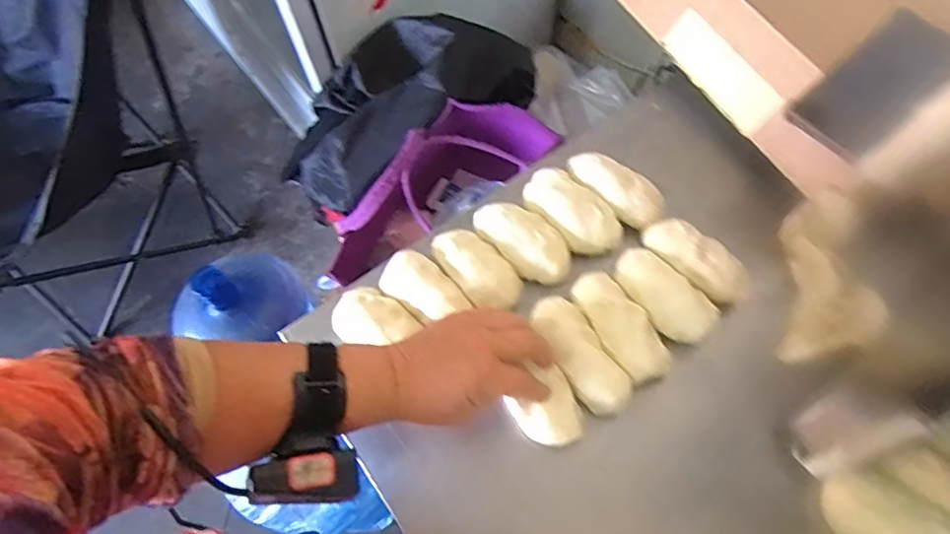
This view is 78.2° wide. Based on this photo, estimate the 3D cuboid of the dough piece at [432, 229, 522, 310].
[{"bbox_3d":[0.000,0.001,0.523,0.049,0.032,0.090,-38,69,-15],"label":"dough piece"}]

